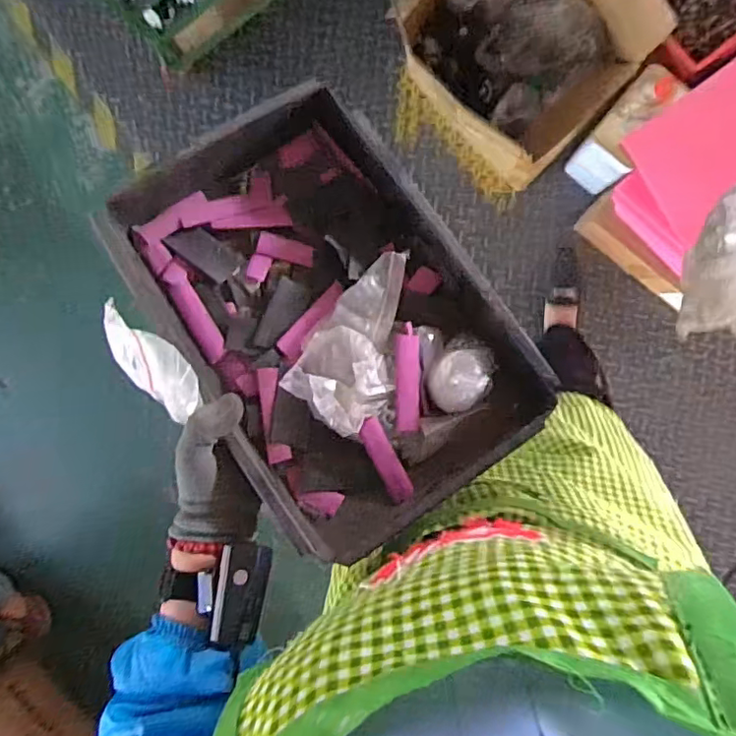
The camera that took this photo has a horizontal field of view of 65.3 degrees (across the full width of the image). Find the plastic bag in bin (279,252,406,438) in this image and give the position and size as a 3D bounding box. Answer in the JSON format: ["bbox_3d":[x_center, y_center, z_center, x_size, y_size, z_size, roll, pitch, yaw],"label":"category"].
[{"bbox_3d":[-0.011,-0.025,0.491,0.080,0.029,0.158,19,72,2],"label":"plastic bag in bin"}]

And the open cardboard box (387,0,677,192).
[{"bbox_3d":[0.292,-0.653,1.179,0.453,0.343,0.375,41,99,-1],"label":"open cardboard box"}]

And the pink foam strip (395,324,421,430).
[{"bbox_3d":[0.033,0.009,0.491,0.023,0.010,0.090,-2,92,-19],"label":"pink foam strip"}]

